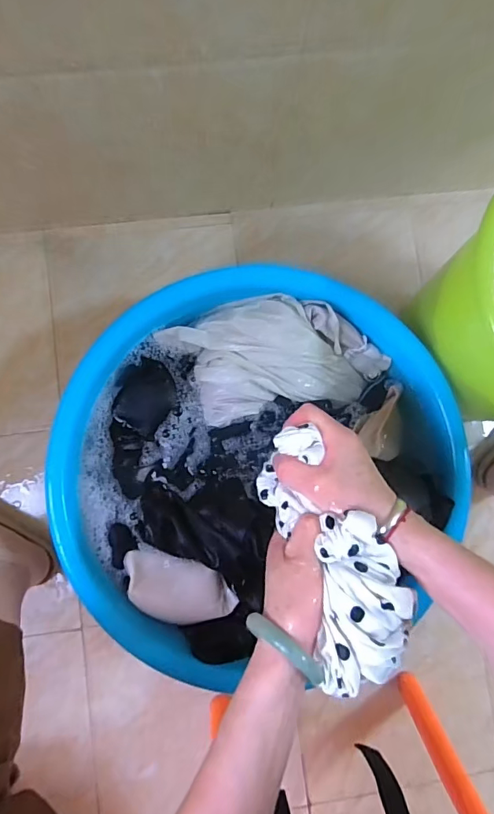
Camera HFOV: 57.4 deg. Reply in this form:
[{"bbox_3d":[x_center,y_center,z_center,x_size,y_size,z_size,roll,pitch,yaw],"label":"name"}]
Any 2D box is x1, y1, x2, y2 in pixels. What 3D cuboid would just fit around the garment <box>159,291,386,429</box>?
[{"bbox_3d":[0.040,-0.070,0.560,0.263,0.046,0.145,-10,85,-3],"label":"garment"}]

